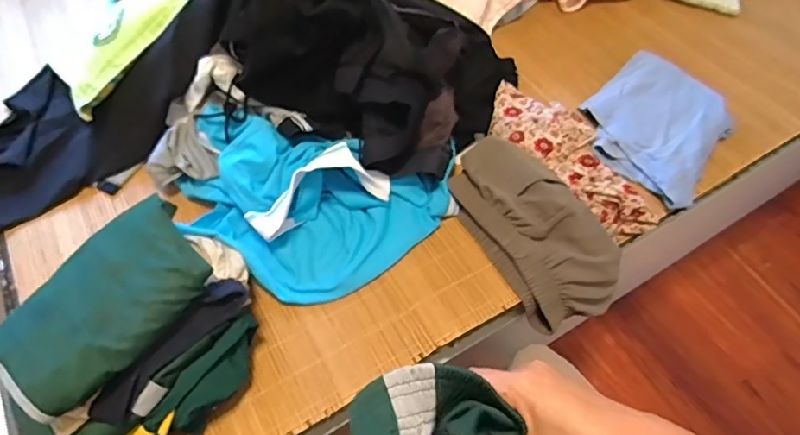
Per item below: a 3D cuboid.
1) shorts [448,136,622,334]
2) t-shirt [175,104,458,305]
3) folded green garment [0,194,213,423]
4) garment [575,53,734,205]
[{"bbox_3d":[0.209,0.020,0.823,0.164,0.130,0.292,-29,62,-15],"label":"shorts"},{"bbox_3d":[-0.152,-0.026,0.813,0.410,0.127,0.280,20,61,14],"label":"t-shirt"},{"bbox_3d":[-0.346,0.108,0.606,0.125,0.052,0.244,34,65,21],"label":"folded green garment"},{"bbox_3d":[0.455,-0.164,0.910,0.242,0.059,0.243,-39,65,-20],"label":"garment"}]

